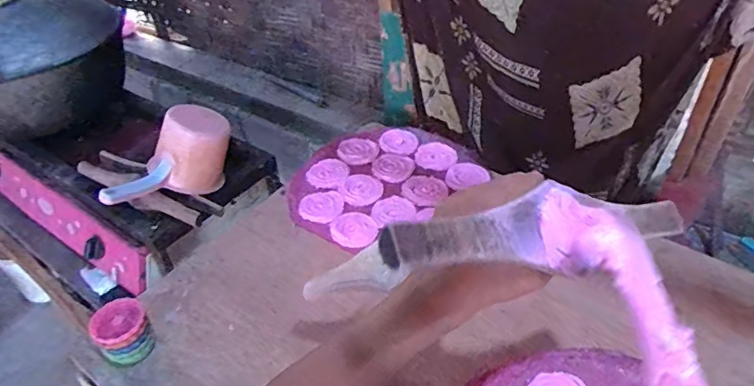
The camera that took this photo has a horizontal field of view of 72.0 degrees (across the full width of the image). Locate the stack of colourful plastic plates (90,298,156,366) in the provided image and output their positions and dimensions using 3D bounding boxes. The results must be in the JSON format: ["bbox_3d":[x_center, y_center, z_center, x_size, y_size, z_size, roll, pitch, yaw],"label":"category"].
[{"bbox_3d":[-0.318,0.175,0.652,0.064,0.075,0.062,-31,47,-27],"label":"stack of colourful plastic plates"}]

